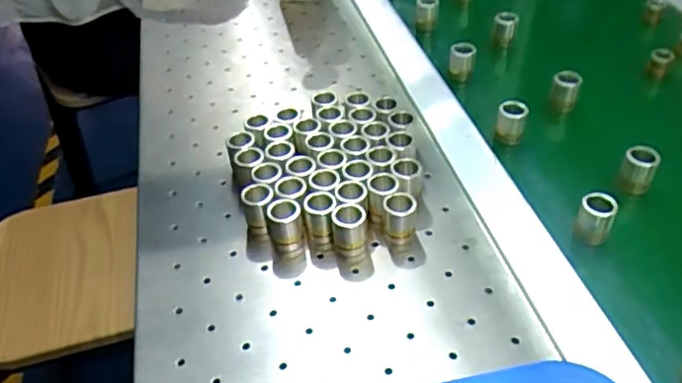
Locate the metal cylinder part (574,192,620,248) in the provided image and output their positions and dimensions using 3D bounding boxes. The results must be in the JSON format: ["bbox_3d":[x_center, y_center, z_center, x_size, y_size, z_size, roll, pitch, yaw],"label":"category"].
[{"bbox_3d":[0.176,0.021,0.421,0.022,0.038,0.018,21,48,23],"label":"metal cylinder part"}]

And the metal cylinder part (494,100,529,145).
[{"bbox_3d":[0.141,-0.057,0.502,0.022,0.030,0.021,10,43,12],"label":"metal cylinder part"}]

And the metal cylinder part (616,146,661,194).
[{"bbox_3d":[0.222,-0.015,0.454,0.023,0.033,0.021,21,46,23],"label":"metal cylinder part"}]

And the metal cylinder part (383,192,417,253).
[{"bbox_3d":[0.041,0.020,0.425,0.022,0.034,0.020,-2,43,1],"label":"metal cylinder part"}]

